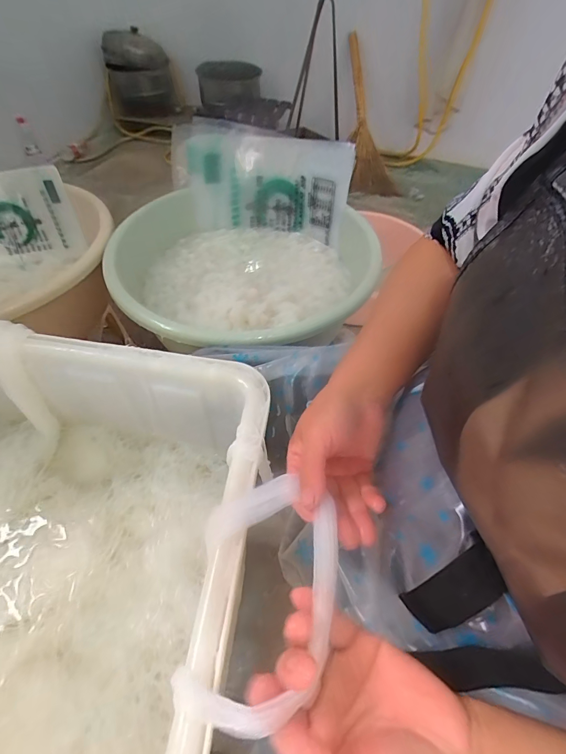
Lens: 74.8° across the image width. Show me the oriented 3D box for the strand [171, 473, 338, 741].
[{"bbox_3d":[-0.017,0.146,0.263,0.103,0.090,0.153,3,51,0],"label":"strand"}]

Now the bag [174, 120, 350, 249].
[{"bbox_3d":[-0.040,-0.398,0.779,0.351,0.189,0.106,11,51,6],"label":"bag"}]

